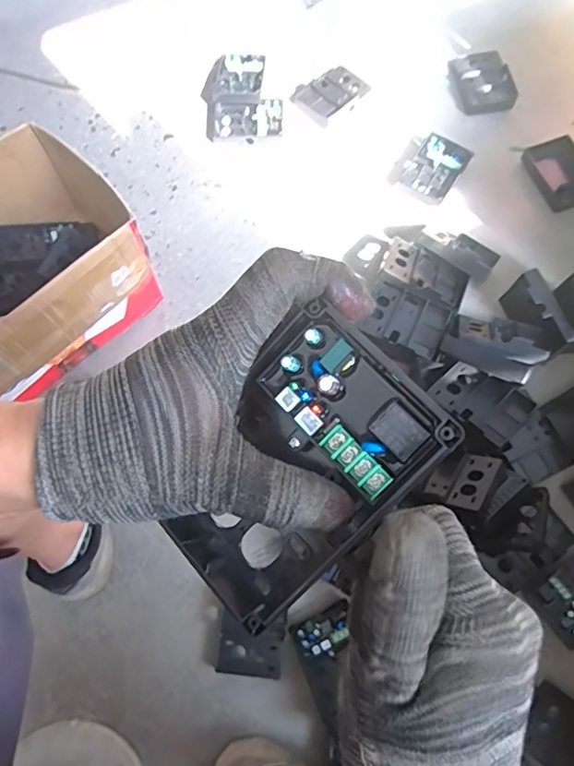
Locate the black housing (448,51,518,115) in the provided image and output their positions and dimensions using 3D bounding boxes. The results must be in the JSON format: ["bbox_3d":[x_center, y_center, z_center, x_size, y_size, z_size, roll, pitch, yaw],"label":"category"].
[{"bbox_3d":[0.366,-0.558,1.000,0.101,0.027,0.120,-16,75,-4],"label":"black housing"}]

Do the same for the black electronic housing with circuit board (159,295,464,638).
[{"bbox_3d":[0.005,0.036,0.239,0.123,0.040,0.085,-47,72,15],"label":"black electronic housing with circuit board"}]

